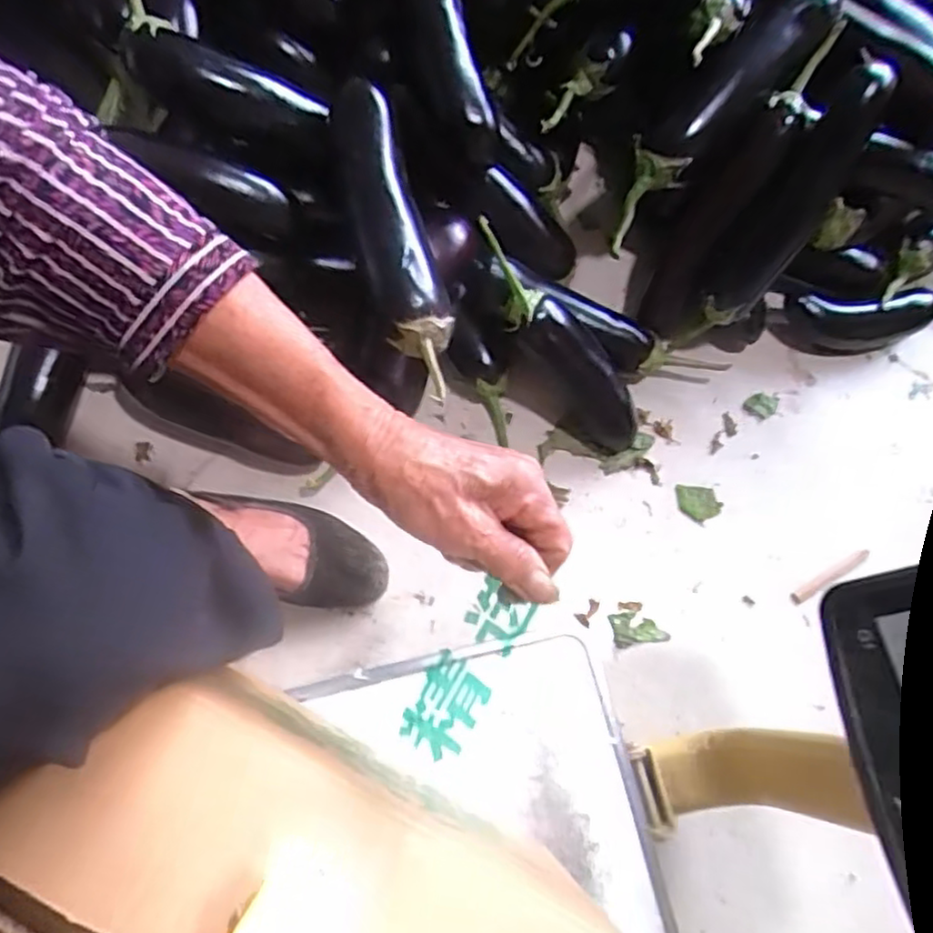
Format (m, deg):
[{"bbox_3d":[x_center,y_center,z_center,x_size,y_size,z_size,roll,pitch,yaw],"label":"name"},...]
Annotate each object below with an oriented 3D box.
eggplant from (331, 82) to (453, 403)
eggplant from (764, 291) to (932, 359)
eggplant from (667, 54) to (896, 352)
[{"bbox_3d":[-0.062,-0.195,0.586,0.057,0.048,0.272,-17,84,-6],"label":"eggplant"},{"bbox_3d":[0.426,-0.157,0.756,0.169,0.044,0.060,0,72,-1],"label":"eggplant"},{"bbox_3d":[0.300,-0.236,0.664,0.062,0.052,0.283,35,108,11],"label":"eggplant"}]

